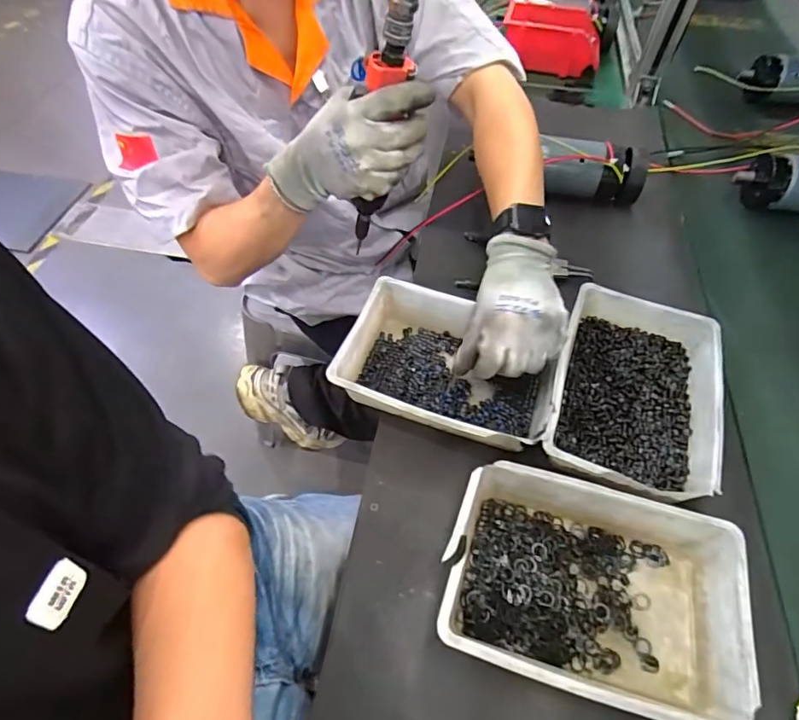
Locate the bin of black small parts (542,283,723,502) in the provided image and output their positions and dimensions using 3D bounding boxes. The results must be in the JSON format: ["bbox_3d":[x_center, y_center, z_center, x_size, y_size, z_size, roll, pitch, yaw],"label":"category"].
[{"bbox_3d":[0.219,0.034,0.468,0.140,0.052,0.207,19,54,10],"label":"bin of black small parts"}]

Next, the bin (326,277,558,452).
[{"bbox_3d":[0.047,0.007,0.485,0.197,0.051,0.144,19,54,9],"label":"bin"}]

